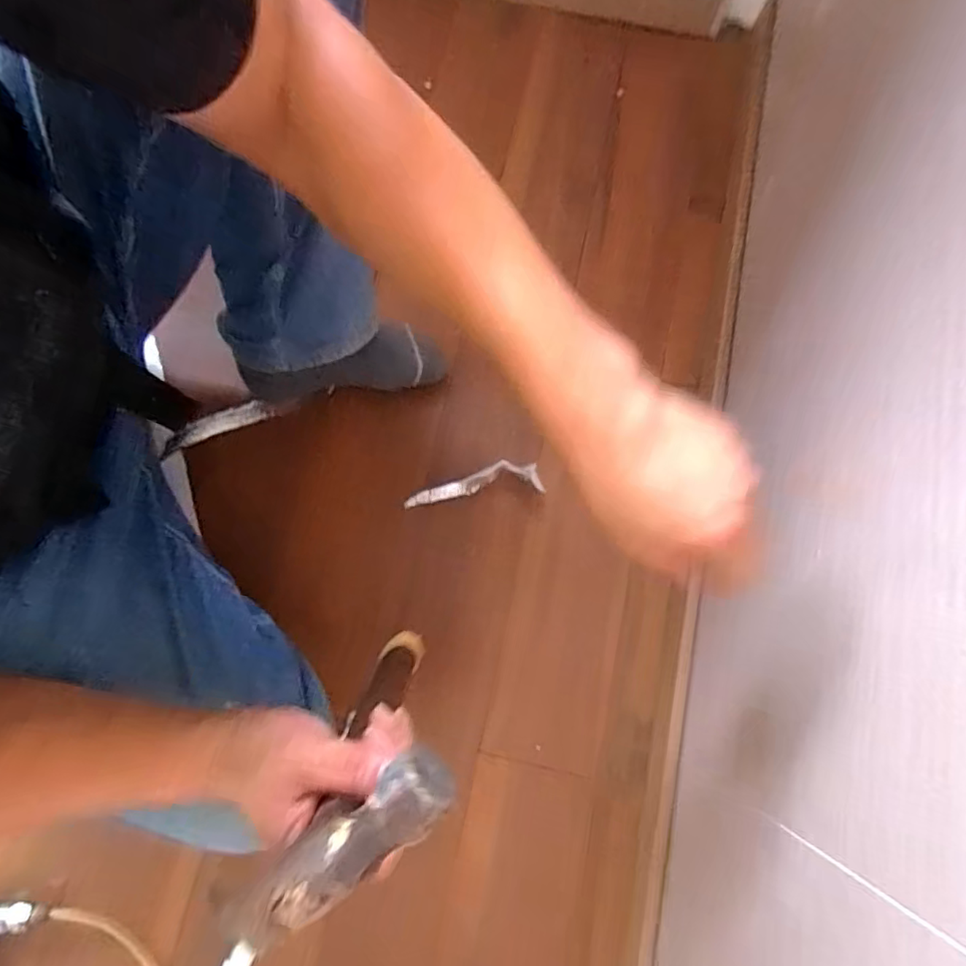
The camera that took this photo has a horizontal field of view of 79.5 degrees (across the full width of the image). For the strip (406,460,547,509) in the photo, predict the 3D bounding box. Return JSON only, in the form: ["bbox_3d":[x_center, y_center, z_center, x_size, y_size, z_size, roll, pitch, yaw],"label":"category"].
[{"bbox_3d":[-0.012,-0.001,0.646,0.154,0.043,0.031,-7,78,-2],"label":"strip"}]

